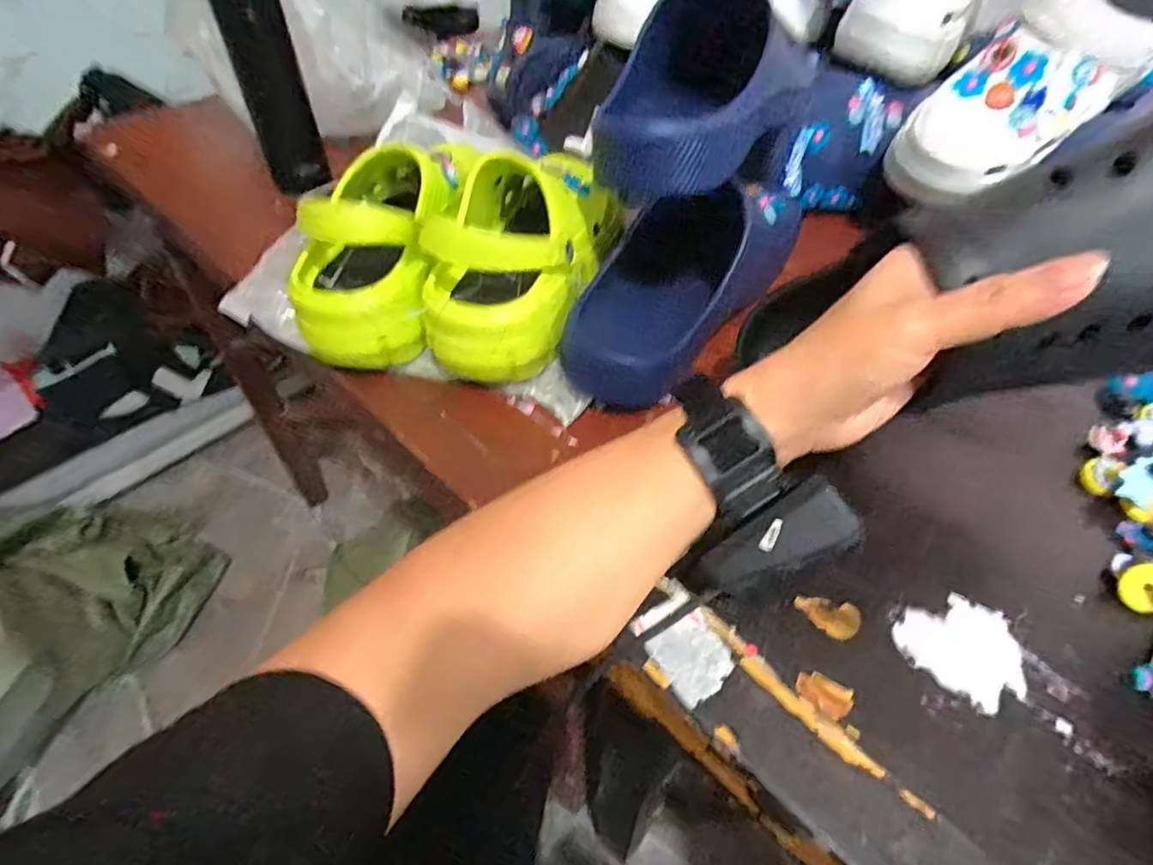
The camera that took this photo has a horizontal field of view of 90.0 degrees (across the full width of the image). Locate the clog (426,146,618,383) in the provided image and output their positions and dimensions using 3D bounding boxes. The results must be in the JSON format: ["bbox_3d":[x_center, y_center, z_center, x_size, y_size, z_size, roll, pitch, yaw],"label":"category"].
[{"bbox_3d":[-0.042,-0.130,0.454,0.107,0.108,0.217,16,49,15],"label":"clog"}]

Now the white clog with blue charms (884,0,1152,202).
[{"bbox_3d":[0.387,-0.297,0.468,0.257,0.091,0.091,-38,48,14],"label":"white clog with blue charms"}]

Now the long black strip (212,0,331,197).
[{"bbox_3d":[-0.322,-0.366,0.617,0.063,0.200,0.022,-34,46,-32],"label":"long black strip"}]

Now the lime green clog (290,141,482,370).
[{"bbox_3d":[-0.146,-0.162,0.459,0.117,0.087,0.224,0,60,1],"label":"lime green clog"}]

